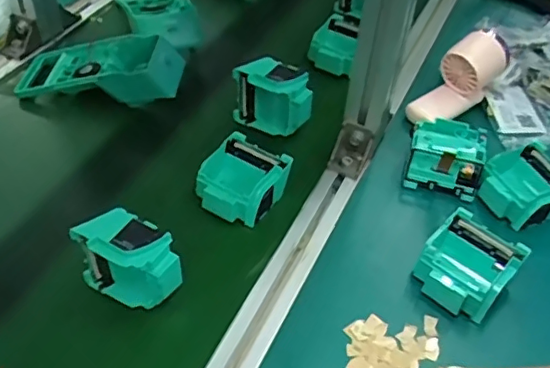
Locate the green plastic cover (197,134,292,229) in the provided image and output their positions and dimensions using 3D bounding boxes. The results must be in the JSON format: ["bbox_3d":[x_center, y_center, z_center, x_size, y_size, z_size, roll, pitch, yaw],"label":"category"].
[{"bbox_3d":[-0.033,-0.001,0.569,0.077,0.039,0.081,29,51,17],"label":"green plastic cover"}]

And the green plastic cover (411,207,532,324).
[{"bbox_3d":[0.168,0.070,0.511,0.070,0.030,0.080,38,55,24],"label":"green plastic cover"}]

